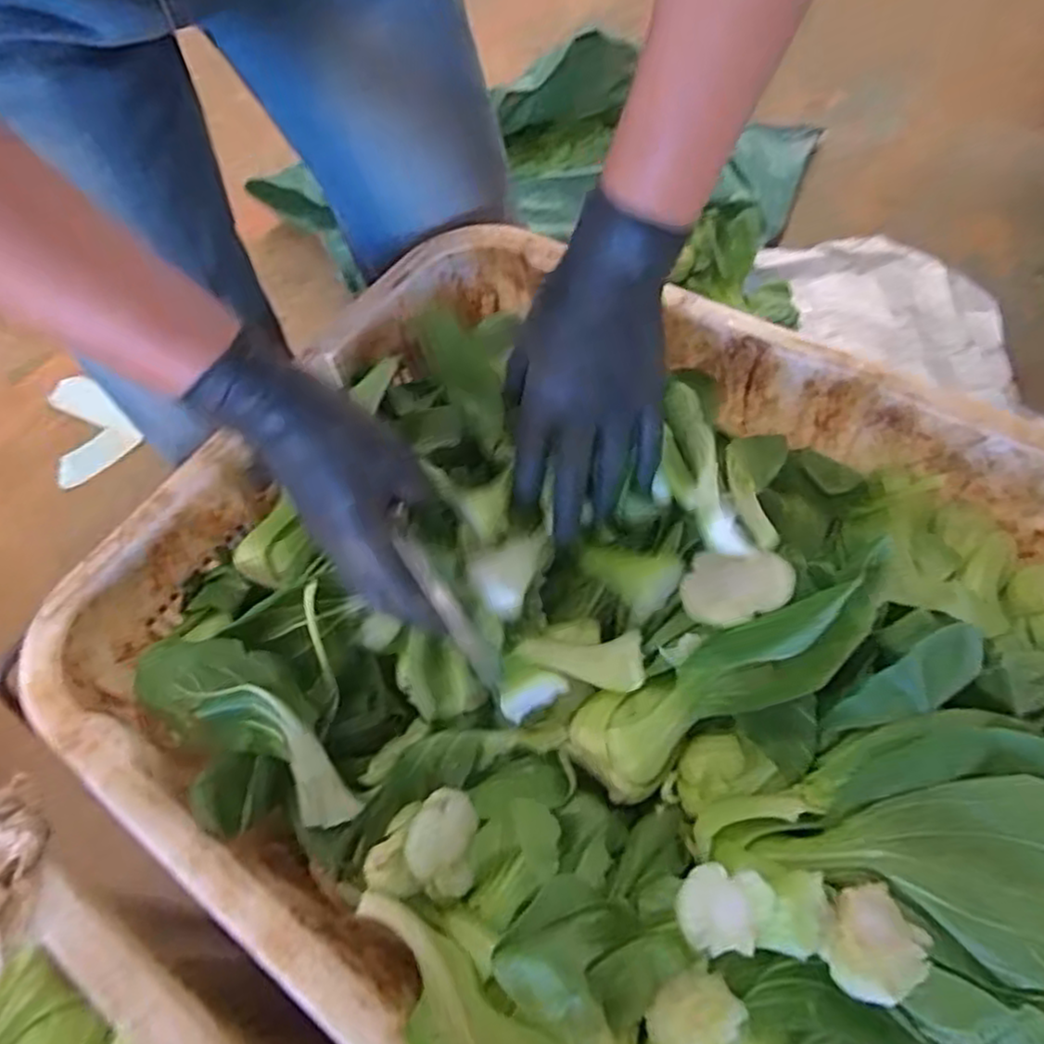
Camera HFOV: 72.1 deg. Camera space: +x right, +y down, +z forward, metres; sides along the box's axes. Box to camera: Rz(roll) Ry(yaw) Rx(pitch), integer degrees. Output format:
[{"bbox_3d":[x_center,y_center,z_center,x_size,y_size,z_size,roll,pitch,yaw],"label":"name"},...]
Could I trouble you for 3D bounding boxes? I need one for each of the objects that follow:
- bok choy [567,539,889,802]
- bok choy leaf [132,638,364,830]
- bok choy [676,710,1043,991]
[{"bbox_3d":[0.116,0.079,0.383,0.198,0.047,0.056,-31,61,4],"label":"bok choy"},{"bbox_3d":[-0.155,0.110,0.415,0.154,0.046,0.057,28,65,19],"label":"bok choy leaf"},{"bbox_3d":[0.174,0.141,0.329,0.191,0.044,0.113,2,60,6],"label":"bok choy"}]

